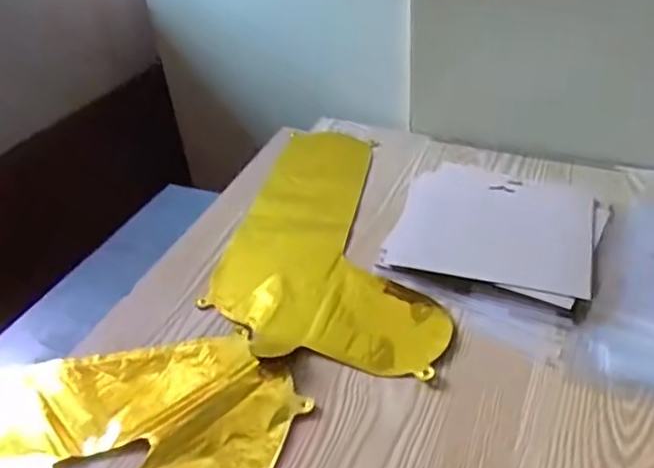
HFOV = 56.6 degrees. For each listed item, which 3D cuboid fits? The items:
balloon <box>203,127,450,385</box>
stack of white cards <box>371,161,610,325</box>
[{"bbox_3d":[0.011,-0.009,0.688,0.233,0.015,0.402,1,38,9],"label":"balloon"},{"bbox_3d":[0.180,-0.007,0.645,0.205,0.020,0.194,13,41,22],"label":"stack of white cards"}]

